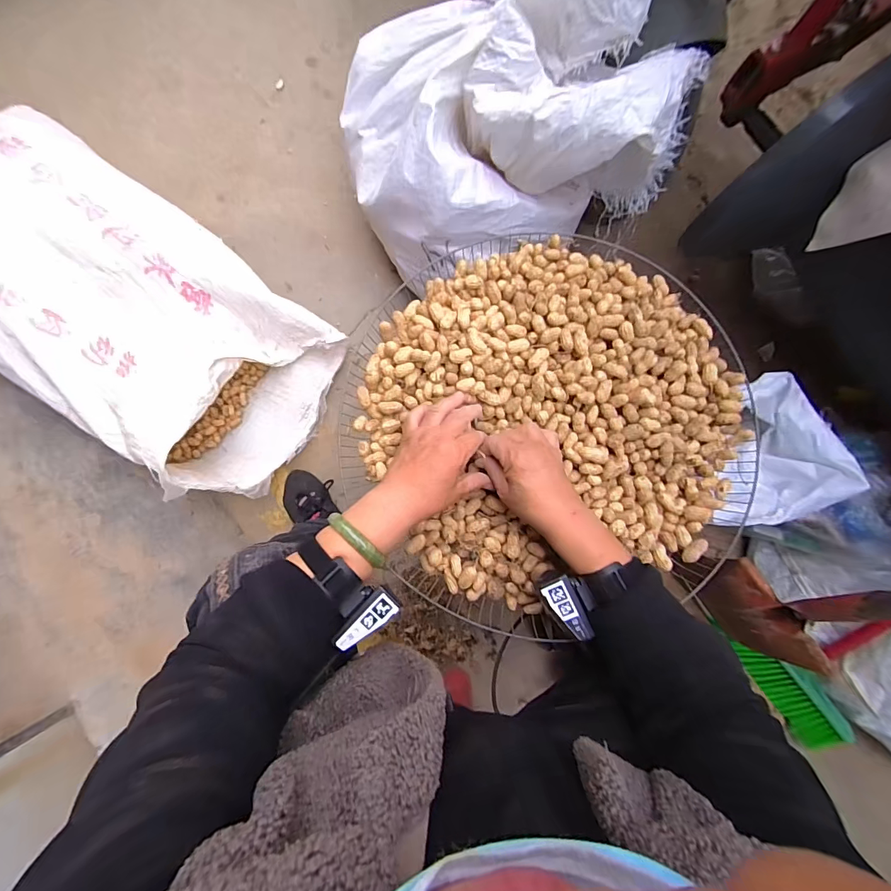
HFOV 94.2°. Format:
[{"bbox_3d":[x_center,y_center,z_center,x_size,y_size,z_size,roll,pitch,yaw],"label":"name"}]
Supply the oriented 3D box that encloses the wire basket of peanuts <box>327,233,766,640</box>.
[{"bbox_3d":[0.114,-0.031,0.497,0.473,0.077,0.454,1,85,-6],"label":"wire basket of peanuts"}]

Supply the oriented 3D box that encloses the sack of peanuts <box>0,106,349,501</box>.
[{"bbox_3d":[-0.622,-0.253,0.805,0.802,0.207,0.436,35,84,0],"label":"sack of peanuts"}]

